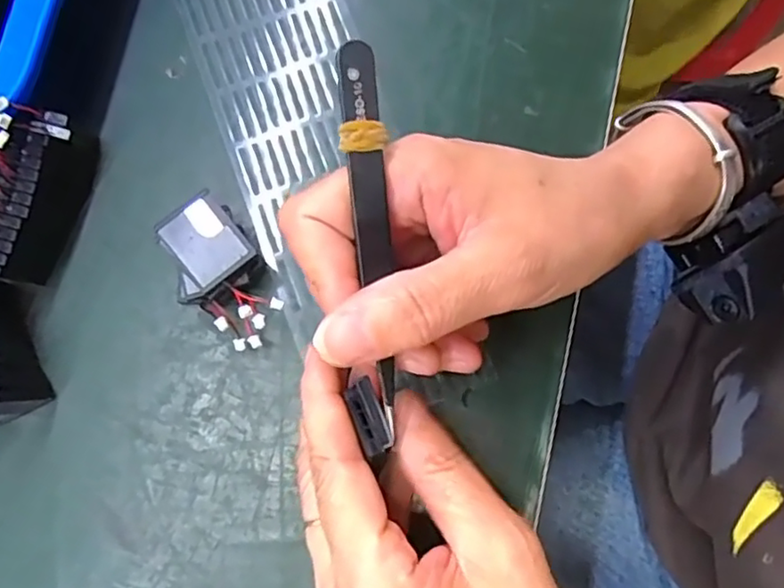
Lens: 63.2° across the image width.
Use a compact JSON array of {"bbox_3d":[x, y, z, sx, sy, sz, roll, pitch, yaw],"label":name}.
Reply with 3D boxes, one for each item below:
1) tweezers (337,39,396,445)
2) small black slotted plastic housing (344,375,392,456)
[{"bbox_3d":[-0.005,-0.014,0.191,0.011,0.004,0.116,-6,100,-2],"label":"tweezers"},{"bbox_3d":[-0.007,0.039,0.205,0.010,0.004,0.025,-19,63,-5],"label":"small black slotted plastic housing"}]

